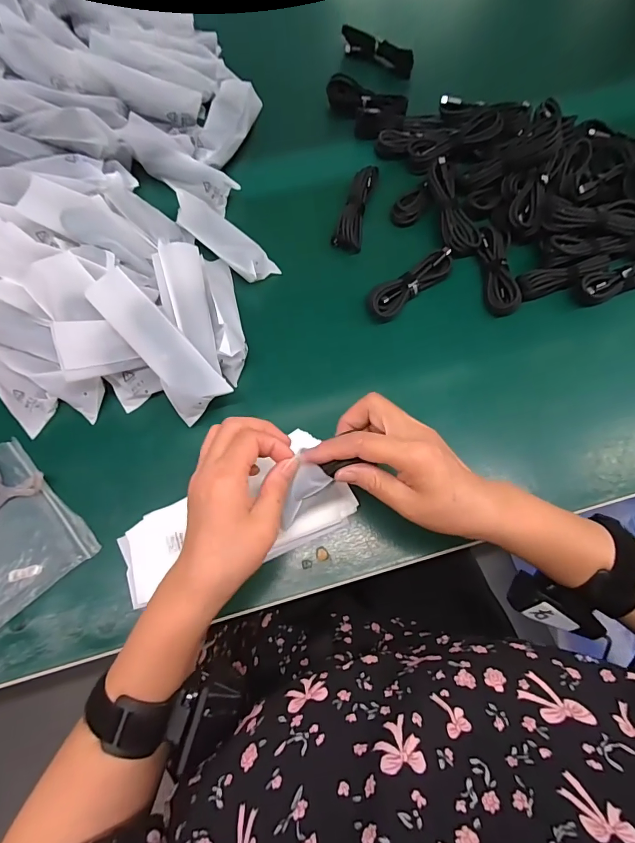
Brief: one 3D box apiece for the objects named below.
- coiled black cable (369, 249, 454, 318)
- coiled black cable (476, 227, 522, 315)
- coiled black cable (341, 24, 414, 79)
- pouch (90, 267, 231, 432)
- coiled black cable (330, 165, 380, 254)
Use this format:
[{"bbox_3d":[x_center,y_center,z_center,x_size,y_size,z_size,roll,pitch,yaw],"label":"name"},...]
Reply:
[{"bbox_3d":[0.101,-0.154,0.460,0.106,0.033,0.036,-38,75,-12],"label":"coiled black cable"},{"bbox_3d":[0.202,-0.169,0.464,0.028,0.021,0.107,-3,71,-1],"label":"coiled black cable"},{"bbox_3d":[0.084,-0.522,0.581,0.114,0.029,0.020,31,74,10],"label":"coiled black cable"},{"bbox_3d":[-0.154,-0.074,0.395,0.050,0.027,0.156,-40,94,-12],"label":"pouch"},{"bbox_3d":[0.046,-0.255,0.494,0.032,0.036,0.106,13,71,5],"label":"coiled black cable"}]

